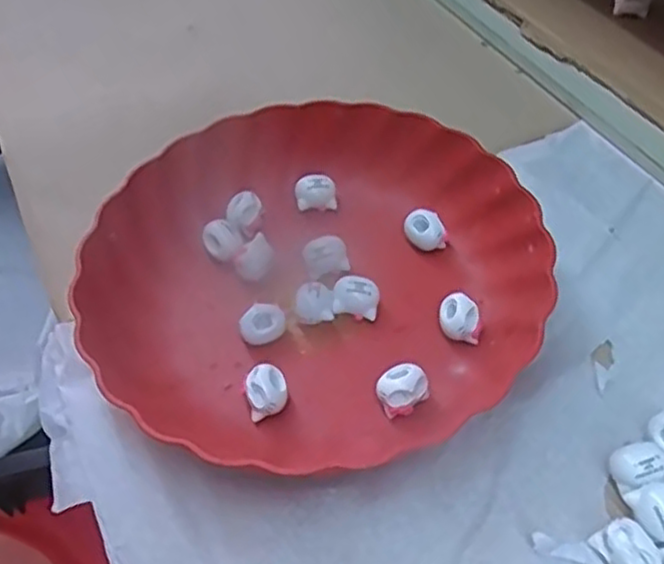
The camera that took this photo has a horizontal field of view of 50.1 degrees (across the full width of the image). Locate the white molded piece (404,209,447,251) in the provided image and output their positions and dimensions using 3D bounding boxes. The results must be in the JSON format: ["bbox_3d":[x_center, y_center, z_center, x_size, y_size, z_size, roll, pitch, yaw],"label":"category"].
[{"bbox_3d":[0.057,-0.030,0.430,0.024,0.024,0.018,3,51,8],"label":"white molded piece"}]

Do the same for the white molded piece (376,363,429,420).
[{"bbox_3d":[0.035,0.055,0.360,0.024,0.020,0.019,-33,55,-20],"label":"white molded piece"}]

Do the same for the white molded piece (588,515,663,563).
[{"bbox_3d":[0.126,0.115,0.303,0.019,0.015,0.025,-25,53,-15],"label":"white molded piece"}]

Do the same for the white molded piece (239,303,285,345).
[{"bbox_3d":[-0.038,0.025,0.389,0.023,0.021,0.016,-33,55,-20],"label":"white molded piece"}]

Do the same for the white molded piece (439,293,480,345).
[{"bbox_3d":[0.069,0.021,0.384,0.021,0.021,0.021,4,51,8],"label":"white molded piece"}]

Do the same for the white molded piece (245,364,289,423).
[{"bbox_3d":[-0.033,0.057,0.363,0.020,0.022,0.021,-9,50,-2],"label":"white molded piece"}]

